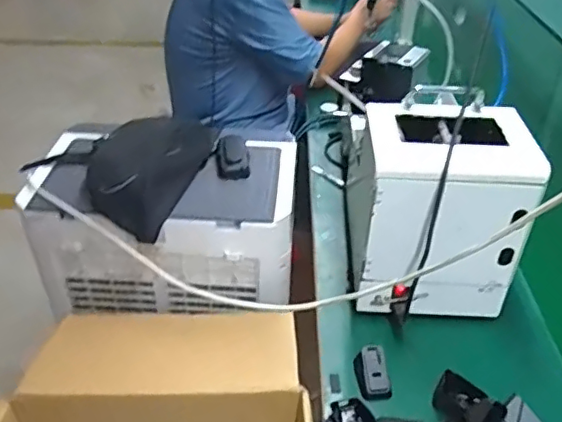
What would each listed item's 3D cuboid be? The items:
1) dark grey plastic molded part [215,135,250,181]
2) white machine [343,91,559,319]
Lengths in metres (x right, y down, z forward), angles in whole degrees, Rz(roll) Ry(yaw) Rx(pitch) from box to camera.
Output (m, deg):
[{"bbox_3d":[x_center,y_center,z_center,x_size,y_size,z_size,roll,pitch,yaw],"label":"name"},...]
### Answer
[{"bbox_3d":[-0.089,-0.101,1.041,0.058,0.034,0.112,-3,38,-5],"label":"dark grey plastic molded part"},{"bbox_3d":[0.234,0.002,0.891,0.224,0.287,0.199,-3,38,-4],"label":"white machine"}]

